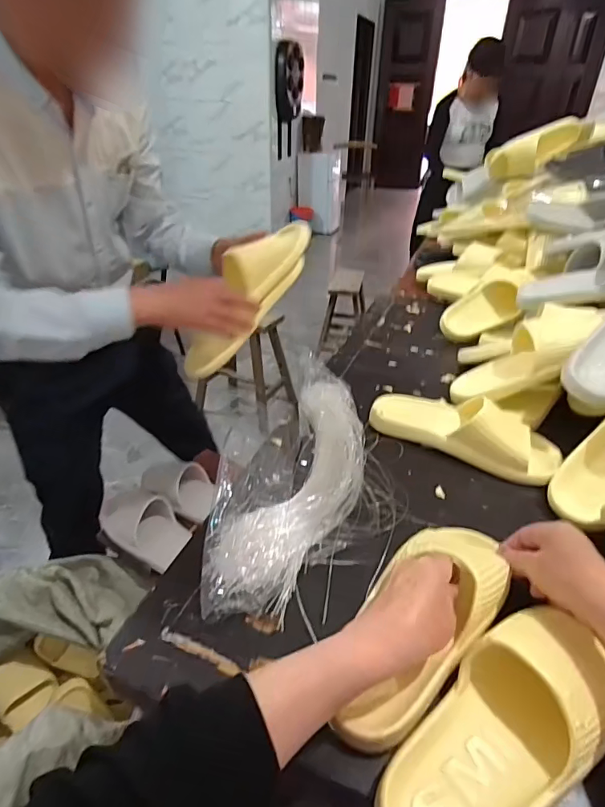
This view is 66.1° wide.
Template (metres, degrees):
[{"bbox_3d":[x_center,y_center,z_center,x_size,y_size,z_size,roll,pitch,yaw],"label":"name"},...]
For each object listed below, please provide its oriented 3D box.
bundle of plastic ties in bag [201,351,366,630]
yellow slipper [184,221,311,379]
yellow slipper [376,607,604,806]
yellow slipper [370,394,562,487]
[{"bbox_3d":[-0.016,0.093,0.550,0.158,0.072,0.351,10,35,14],"label":"bundle of plastic ties in bag"},{"bbox_3d":[-0.095,-0.169,0.746,0.299,0.091,0.086,-54,46,3],"label":"yellow slipper"},{"bbox_3d":[0.150,0.225,0.333,0.225,0.060,0.090,-21,39,-28],"label":"yellow slipper"},{"bbox_3d":[0.222,0.022,0.643,0.251,0.059,0.106,20,39,27],"label":"yellow slipper"}]

